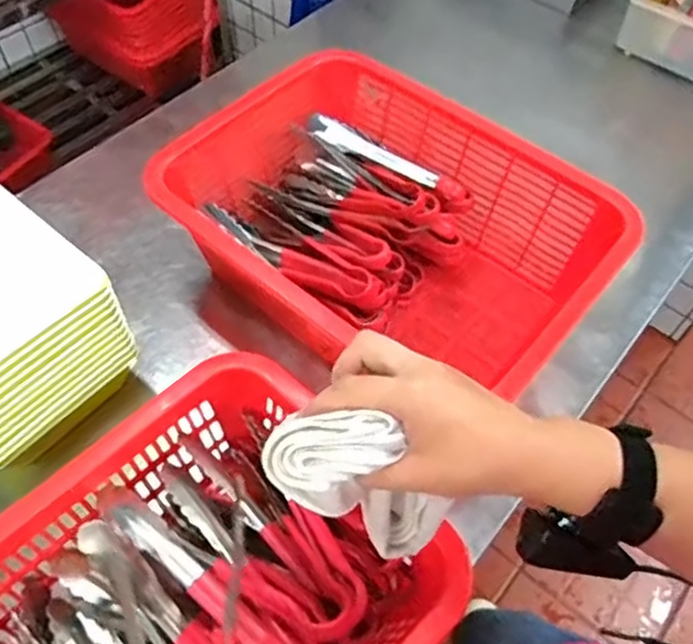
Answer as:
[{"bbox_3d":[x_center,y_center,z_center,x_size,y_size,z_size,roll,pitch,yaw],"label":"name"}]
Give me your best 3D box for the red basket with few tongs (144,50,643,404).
[{"bbox_3d":[0.034,-0.104,0.788,0.462,0.175,0.349,34,61,20],"label":"red basket with few tongs"}]

